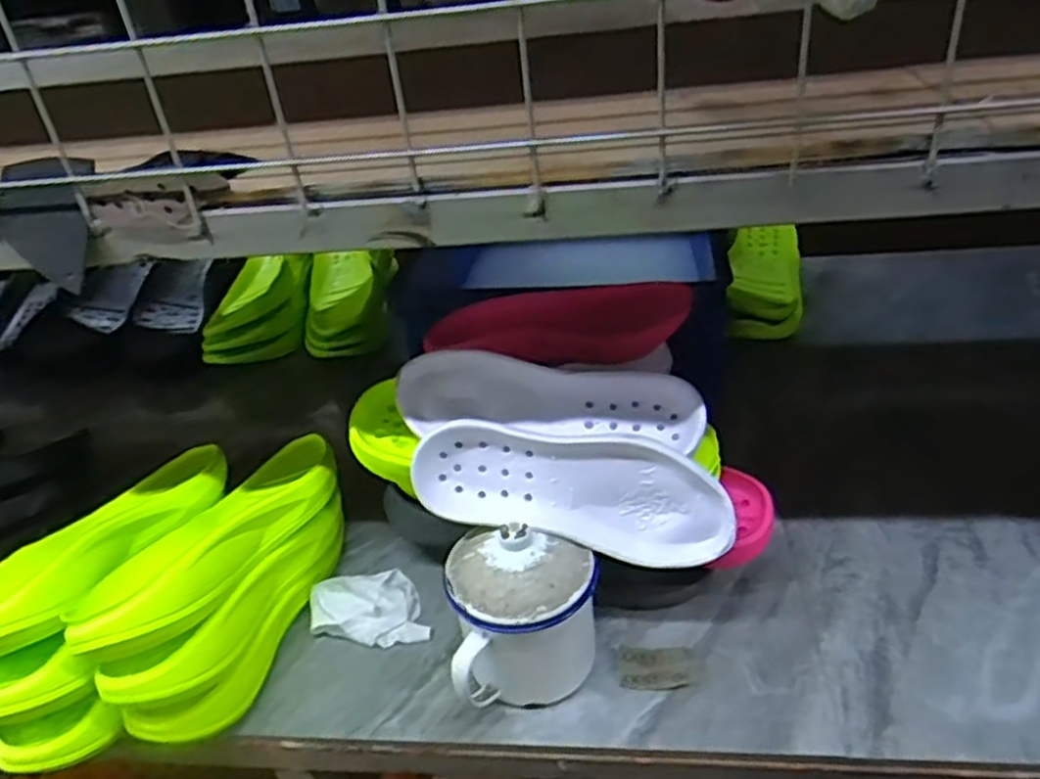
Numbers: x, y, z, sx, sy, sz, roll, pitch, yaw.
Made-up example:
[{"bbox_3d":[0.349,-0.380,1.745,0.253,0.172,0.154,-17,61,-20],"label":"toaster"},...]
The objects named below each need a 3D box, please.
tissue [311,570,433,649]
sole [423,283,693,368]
[{"bbox_3d":[-0.129,0.188,0.635,0.093,0.017,0.081,-11,33,-7],"label":"tissue"},{"bbox_3d":[0.035,-0.064,0.685,0.235,0.047,0.087,6,35,19],"label":"sole"}]

